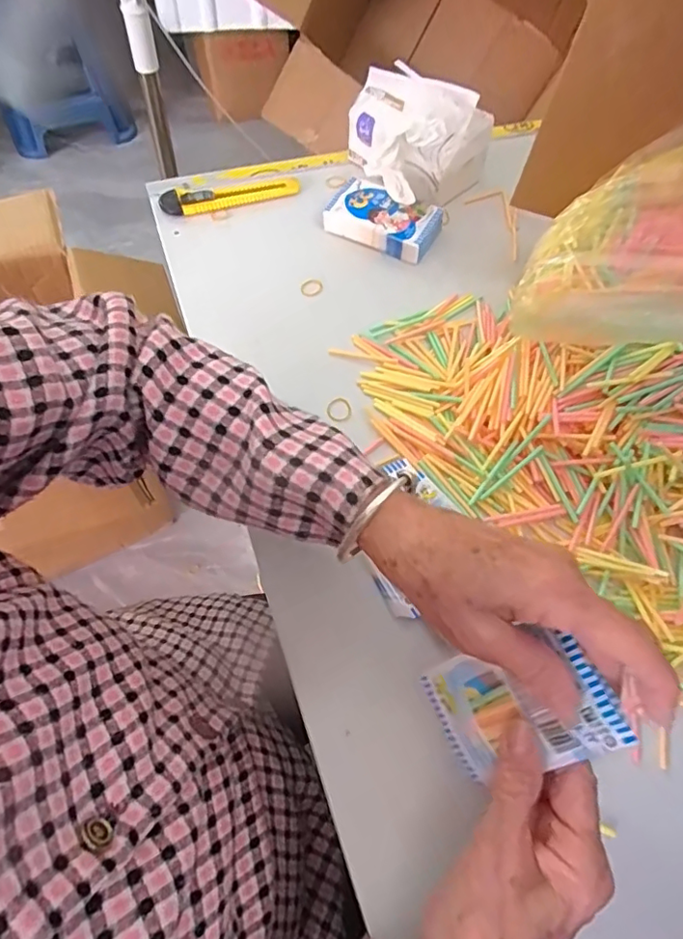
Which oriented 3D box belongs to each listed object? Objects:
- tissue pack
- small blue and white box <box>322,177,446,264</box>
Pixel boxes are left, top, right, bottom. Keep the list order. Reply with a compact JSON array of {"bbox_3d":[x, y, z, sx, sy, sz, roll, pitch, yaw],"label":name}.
[{"bbox_3d":[0.077,-0.336,0.564,0.151,0.092,0.107,11,60,4],"label":"tissue pack"},{"bbox_3d":[0.043,-0.258,0.561,0.110,0.027,0.068,25,62,11],"label":"small blue and white box"}]

